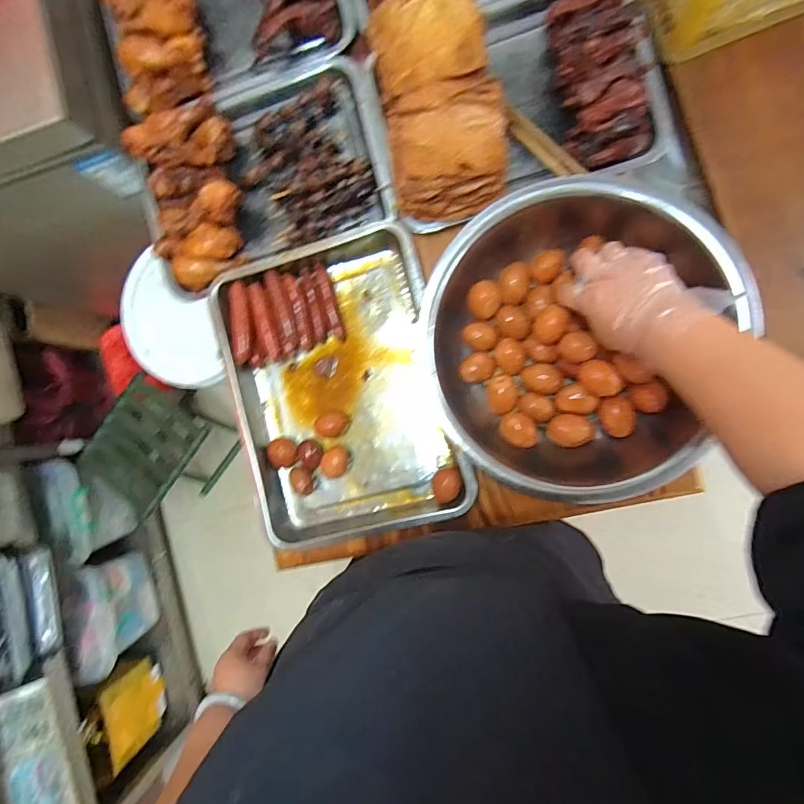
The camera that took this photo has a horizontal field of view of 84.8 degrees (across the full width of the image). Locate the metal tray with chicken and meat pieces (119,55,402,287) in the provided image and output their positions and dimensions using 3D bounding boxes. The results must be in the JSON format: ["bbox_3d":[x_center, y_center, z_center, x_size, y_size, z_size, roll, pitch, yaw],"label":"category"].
[{"bbox_3d":[-0.202,-0.320,0.612,0.361,0.070,0.250,-20,88,8],"label":"metal tray with chicken and meat pieces"}]

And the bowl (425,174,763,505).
[{"bbox_3d":[0.200,-0.067,0.530,0.305,0.102,0.331,0,91,8],"label":"bowl"}]

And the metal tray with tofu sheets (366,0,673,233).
[{"bbox_3d":[0.129,-0.393,0.548,0.332,0.098,0.263,-15,89,8],"label":"metal tray with tofu sheets"}]

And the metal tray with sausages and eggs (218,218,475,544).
[{"bbox_3d":[-0.083,-0.017,0.607,0.285,0.055,0.398,-15,89,8],"label":"metal tray with sausages and eggs"}]

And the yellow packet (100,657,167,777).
[{"bbox_3d":[-0.752,0.855,1.243,0.038,0.167,0.227,-9,90,8],"label":"yellow packet"}]

